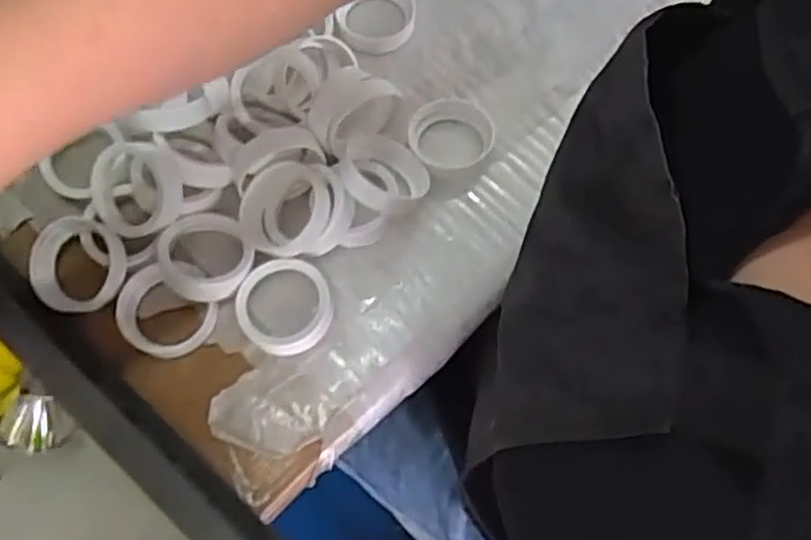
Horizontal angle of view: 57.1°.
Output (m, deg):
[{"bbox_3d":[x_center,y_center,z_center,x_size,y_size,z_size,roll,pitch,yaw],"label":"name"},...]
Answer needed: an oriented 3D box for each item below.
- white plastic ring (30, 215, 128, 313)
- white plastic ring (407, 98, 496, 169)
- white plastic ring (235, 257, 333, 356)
[{"bbox_3d":[-0.191,-0.003,0.437,0.055,0.013,0.055,0,88,-1],"label":"white plastic ring"},{"bbox_3d":[0.029,-0.086,0.481,0.053,0.013,0.053,0,67,-1],"label":"white plastic ring"},{"bbox_3d":[-0.070,0.021,0.432,0.054,0.015,0.054,0,67,-1],"label":"white plastic ring"}]

